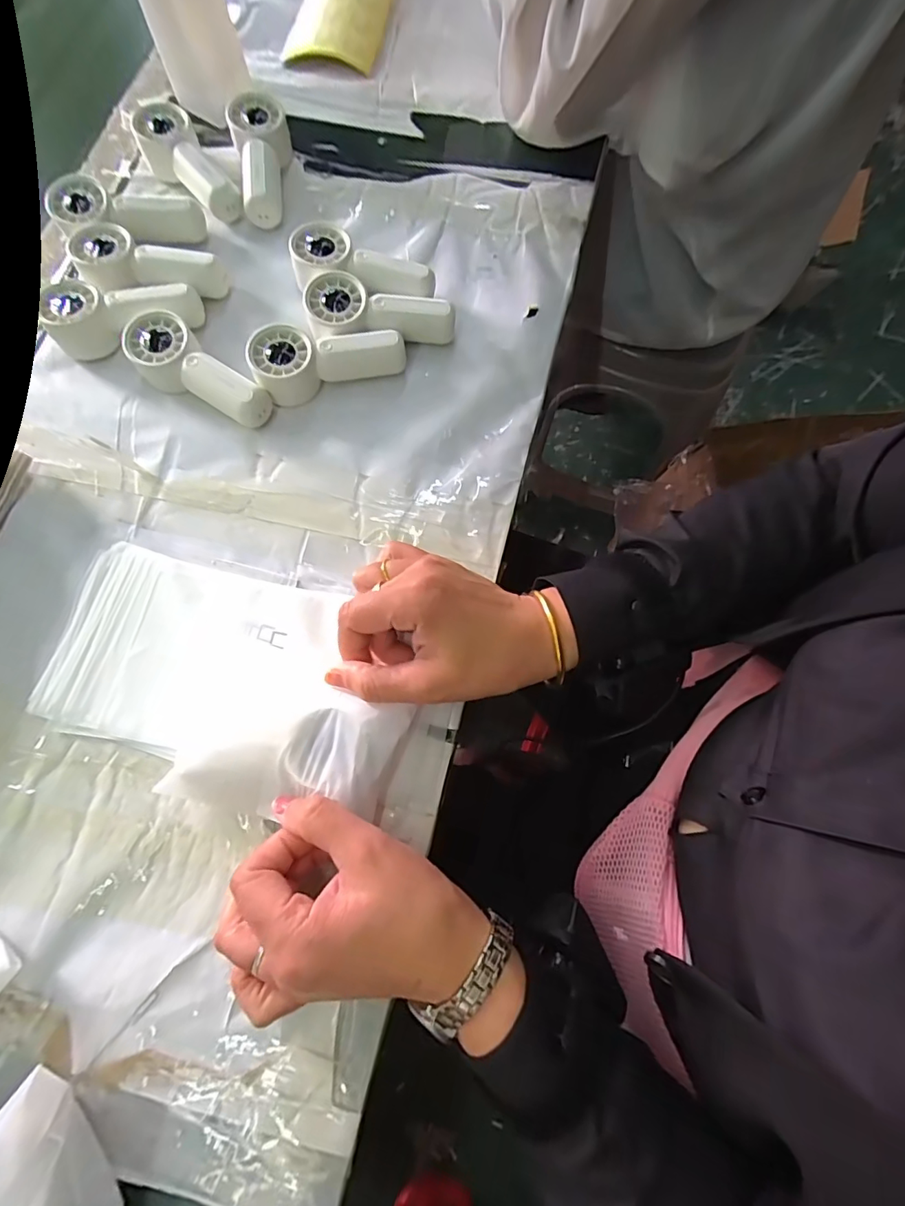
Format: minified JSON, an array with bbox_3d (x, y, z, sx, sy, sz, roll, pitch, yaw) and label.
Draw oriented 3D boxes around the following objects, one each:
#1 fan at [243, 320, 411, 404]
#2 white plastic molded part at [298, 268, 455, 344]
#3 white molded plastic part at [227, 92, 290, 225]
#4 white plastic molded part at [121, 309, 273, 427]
[{"bbox_3d":[-0.093,-0.184,0.383,0.107,0.032,0.044,-16,76,-5],"label":"fan"},{"bbox_3d":[-0.054,-0.218,0.391,0.107,0.034,0.045,-1,75,-1],"label":"white plastic molded part"},{"bbox_3d":[-0.156,-0.369,0.430,0.046,0.031,0.113,-13,76,-4],"label":"white molded plastic part"},{"bbox_3d":[-0.187,-0.166,0.377,0.114,0.030,0.044,36,78,8],"label":"white plastic molded part"}]

